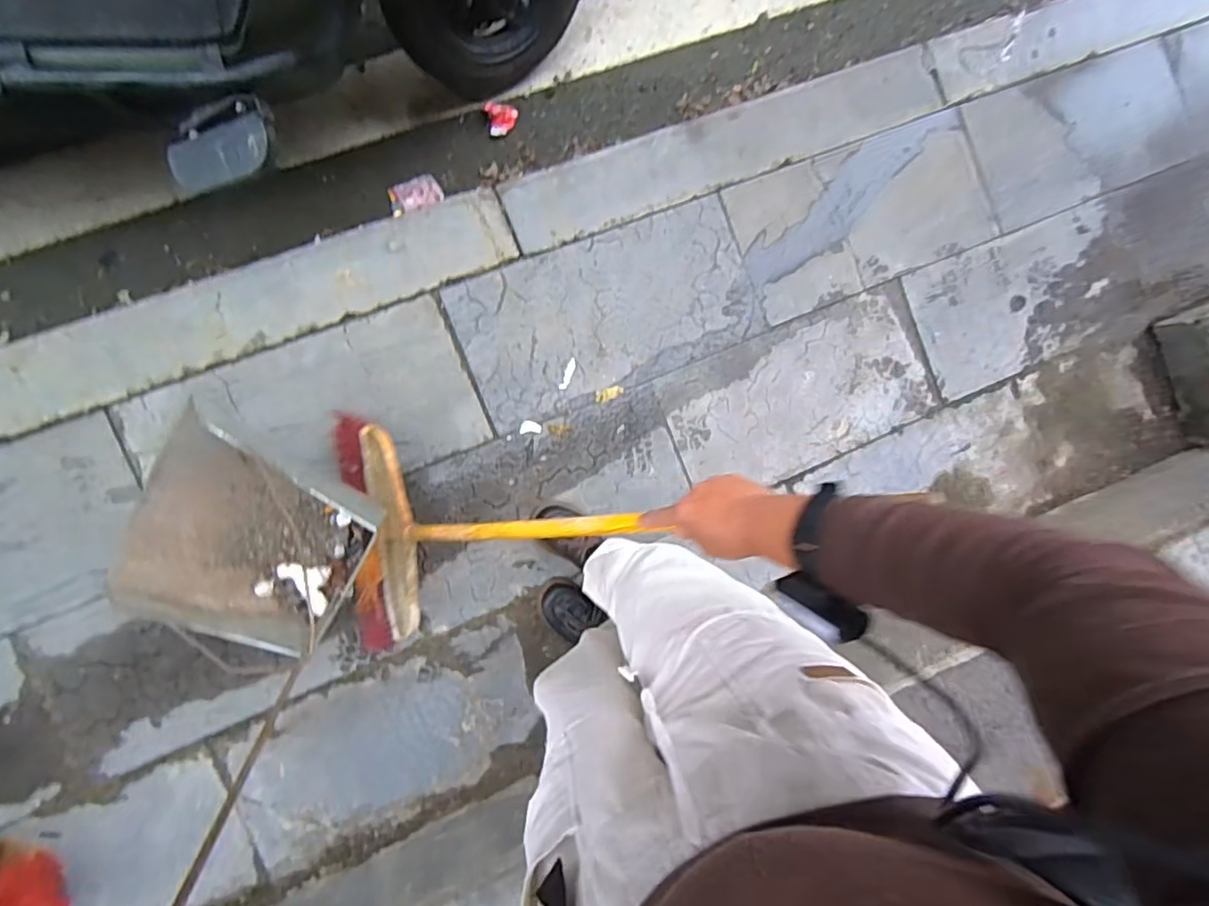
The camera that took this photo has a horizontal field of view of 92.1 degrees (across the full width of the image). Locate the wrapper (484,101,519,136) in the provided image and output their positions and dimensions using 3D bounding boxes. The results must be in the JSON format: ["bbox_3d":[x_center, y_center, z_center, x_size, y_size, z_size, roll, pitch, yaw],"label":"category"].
[{"bbox_3d":[-0.202,-0.666,1.161,0.061,0.025,0.056,-11,89,-9],"label":"wrapper"}]

